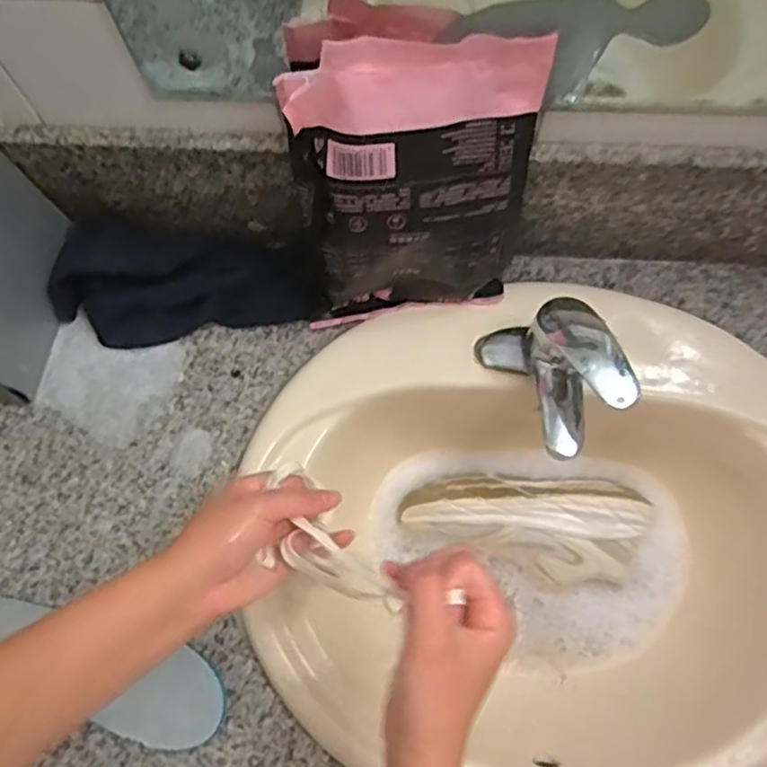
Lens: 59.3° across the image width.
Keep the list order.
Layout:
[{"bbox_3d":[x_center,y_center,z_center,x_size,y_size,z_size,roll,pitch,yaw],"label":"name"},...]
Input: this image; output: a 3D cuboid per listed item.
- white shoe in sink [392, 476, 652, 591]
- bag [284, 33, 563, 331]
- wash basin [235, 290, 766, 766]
[{"bbox_3d":[0.136,0.131,0.658,0.236,0.069,0.107,8,72,4],"label":"white shoe in sink"},{"bbox_3d":[0.027,-0.144,0.539,0.177,0.244,0.078,-6,71,0],"label":"bag"},{"bbox_3d":[0.150,0.150,0.605,0.519,0.161,0.475,-7,72,-1],"label":"wash basin"}]

